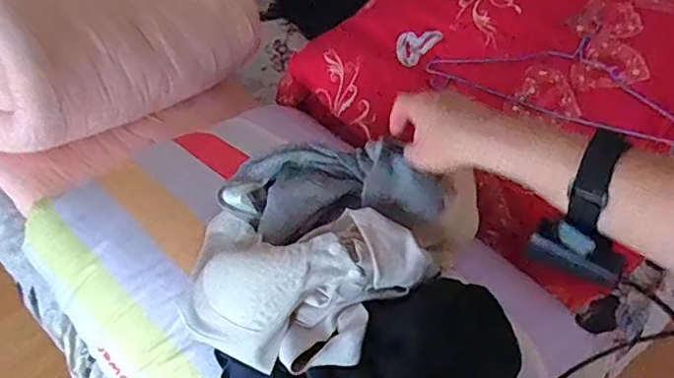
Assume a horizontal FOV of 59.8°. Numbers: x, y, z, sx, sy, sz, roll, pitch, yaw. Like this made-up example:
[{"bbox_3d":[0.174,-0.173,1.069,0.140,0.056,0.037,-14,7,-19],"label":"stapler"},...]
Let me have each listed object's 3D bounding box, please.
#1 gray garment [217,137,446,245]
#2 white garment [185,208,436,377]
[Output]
[{"bbox_3d":[-0.012,0.001,0.663,0.251,0.042,0.130,-1,56,22],"label":"gray garment"},{"bbox_3d":[-0.045,0.102,0.613,0.252,0.113,0.158,15,59,8],"label":"white garment"}]

